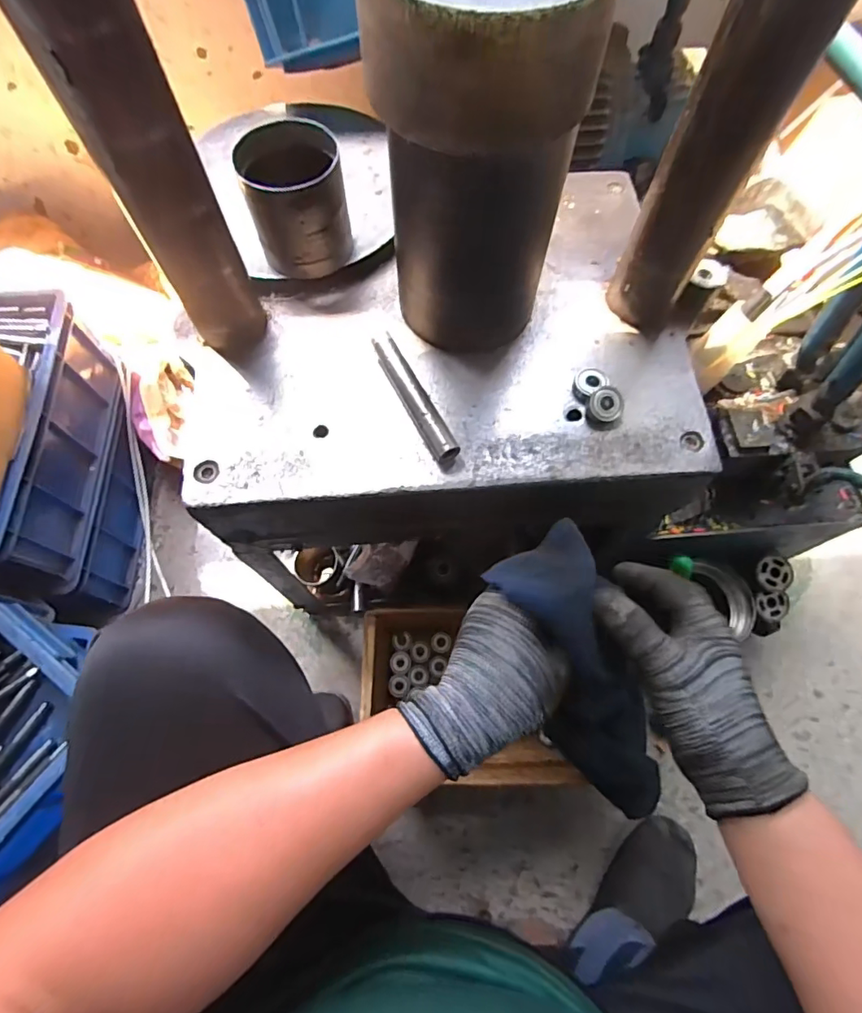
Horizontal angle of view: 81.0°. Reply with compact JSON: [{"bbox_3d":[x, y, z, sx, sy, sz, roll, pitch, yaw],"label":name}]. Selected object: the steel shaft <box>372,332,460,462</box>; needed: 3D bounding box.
[{"bbox_3d":[-0.015,-0.094,0.447,0.023,0.022,0.134,-26,70,-11],"label":"steel shaft"}]

